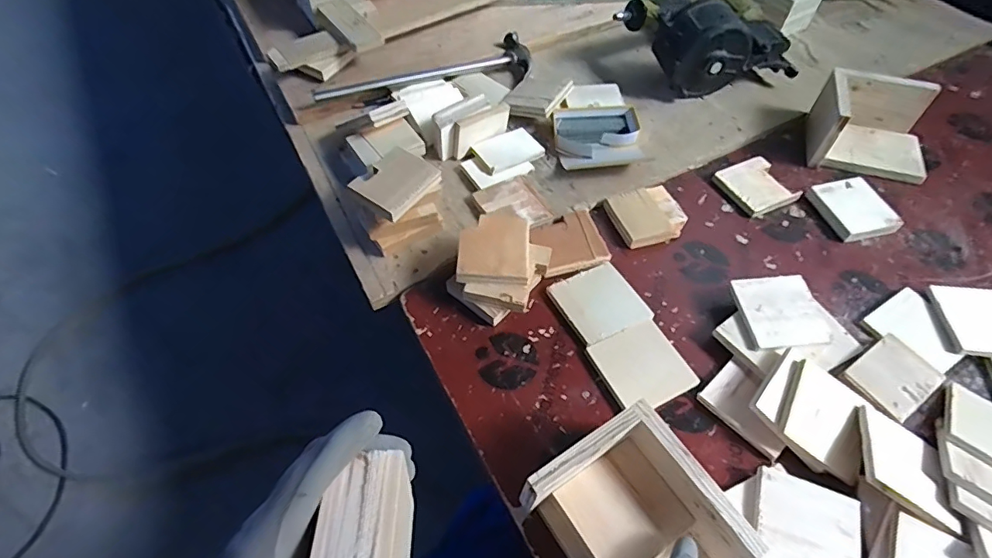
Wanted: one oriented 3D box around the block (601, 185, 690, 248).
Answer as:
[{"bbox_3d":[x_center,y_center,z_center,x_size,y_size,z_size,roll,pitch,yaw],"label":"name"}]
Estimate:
[{"bbox_3d":[0.205,-0.086,0.681,0.094,0.019,0.086,-14,59,-11],"label":"block"}]

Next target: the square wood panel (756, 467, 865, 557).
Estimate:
[{"bbox_3d":[0.286,0.232,0.457,0.092,0.013,0.092,19,58,10],"label":"square wood panel"}]

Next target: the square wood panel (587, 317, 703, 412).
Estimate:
[{"bbox_3d":[0.163,0.097,0.562,0.091,0.008,0.091,-22,61,-16],"label":"square wood panel"}]

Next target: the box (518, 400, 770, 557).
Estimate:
[{"bbox_3d":[0.112,0.202,0.424,0.127,0.087,0.138,-28,64,-18],"label":"box"}]

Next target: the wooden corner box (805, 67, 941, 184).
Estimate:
[{"bbox_3d":[0.563,-0.228,0.736,0.162,0.086,0.119,15,58,8],"label":"wooden corner box"}]

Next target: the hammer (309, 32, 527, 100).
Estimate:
[{"bbox_3d":[-0.100,-0.317,0.804,0.354,0.027,0.094,-23,61,-16],"label":"hammer"}]

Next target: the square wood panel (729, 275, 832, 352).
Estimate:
[{"bbox_3d":[0.322,0.037,0.572,0.090,0.009,0.089,-4,58,-1],"label":"square wood panel"}]

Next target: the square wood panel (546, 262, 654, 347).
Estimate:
[{"bbox_3d":[0.123,0.029,0.604,0.092,0.009,0.091,-23,61,-16],"label":"square wood panel"}]

